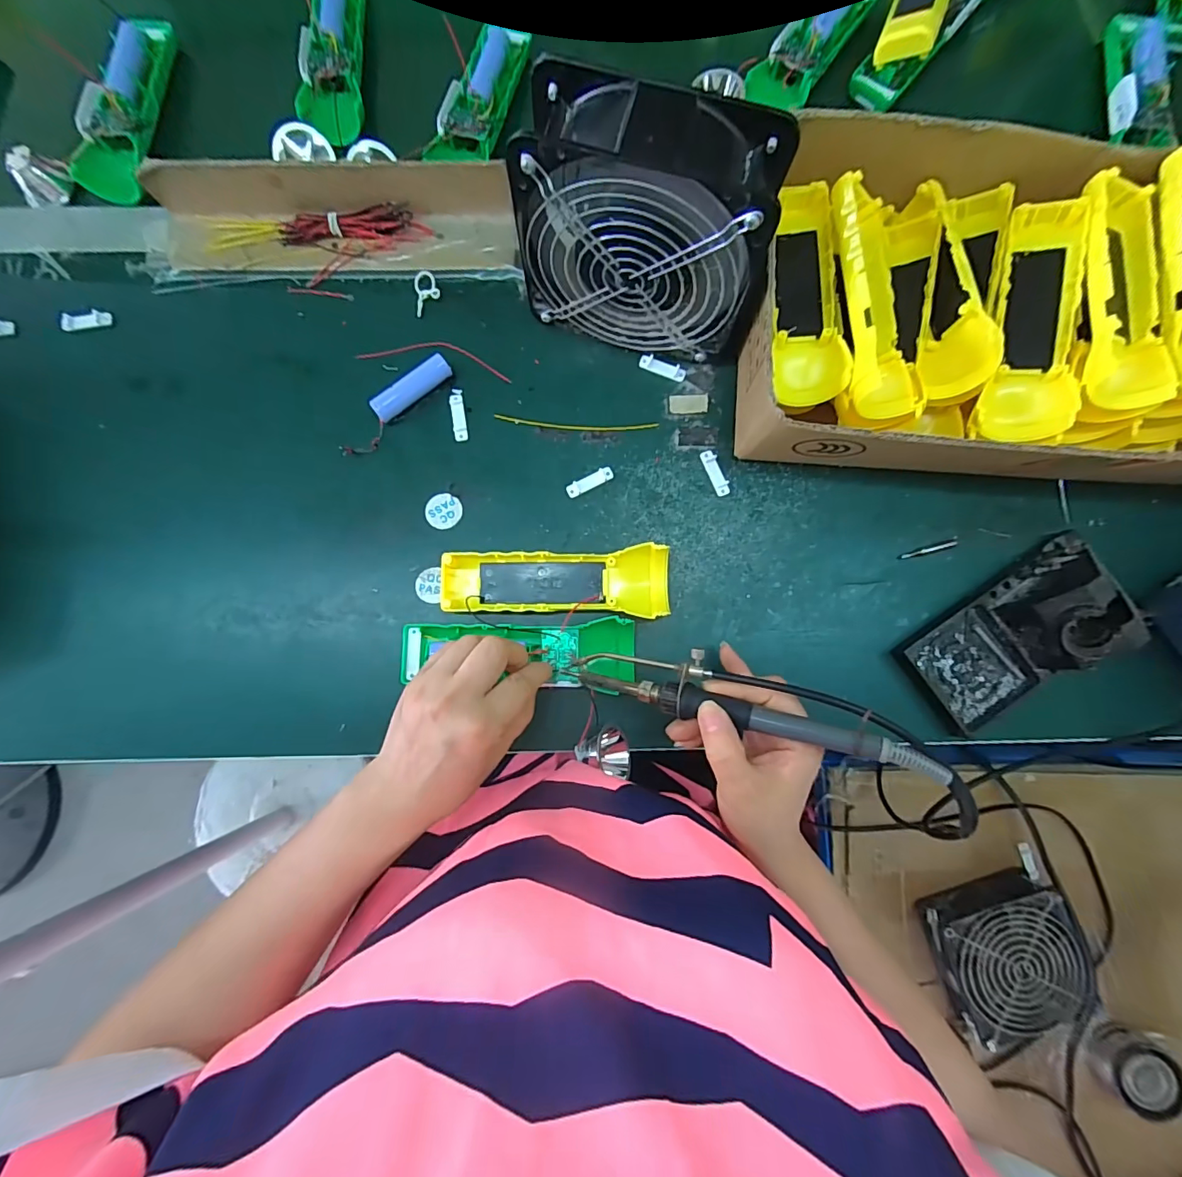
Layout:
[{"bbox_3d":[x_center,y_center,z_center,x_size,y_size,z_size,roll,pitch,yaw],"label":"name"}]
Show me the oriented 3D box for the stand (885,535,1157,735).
[{"bbox_3d":[0.299,0.029,0.333,0.147,0.070,0.071,-35,84,-4],"label":"stand"}]

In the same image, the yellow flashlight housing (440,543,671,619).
[{"bbox_3d":[-0.024,-0.002,0.366,0.163,0.024,0.049,-3,83,0],"label":"yellow flashlight housing"}]

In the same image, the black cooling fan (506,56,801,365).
[{"bbox_3d":[0.037,-0.225,0.327,0.155,0.148,0.062,17,83,2],"label":"black cooling fan"}]

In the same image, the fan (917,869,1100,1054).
[{"bbox_3d":[0.401,0.356,0.481,0.125,0.044,0.132,-20,80,0],"label":"fan"}]

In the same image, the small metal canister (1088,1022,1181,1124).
[{"bbox_3d":[0.522,0.460,0.478,0.060,0.036,0.062,41,85,9],"label":"small metal canister"}]

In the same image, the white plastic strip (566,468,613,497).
[{"bbox_3d":[0.000,-0.082,0.385,0.038,0.005,0.010,-26,83,-3],"label":"white plastic strip"}]

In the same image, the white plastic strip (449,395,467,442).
[{"bbox_3d":[-0.103,-0.133,0.389,0.010,0.004,0.038,-9,83,-1],"label":"white plastic strip"}]

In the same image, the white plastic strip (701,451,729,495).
[{"bbox_3d":[0.096,-0.089,0.384,0.012,0.004,0.037,-24,83,-3],"label":"white plastic strip"}]

